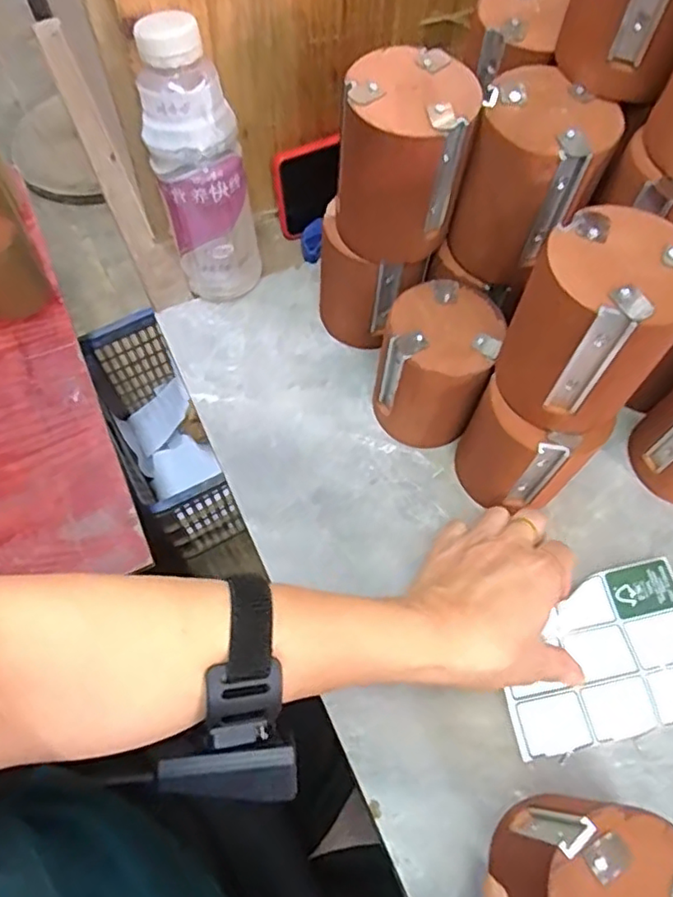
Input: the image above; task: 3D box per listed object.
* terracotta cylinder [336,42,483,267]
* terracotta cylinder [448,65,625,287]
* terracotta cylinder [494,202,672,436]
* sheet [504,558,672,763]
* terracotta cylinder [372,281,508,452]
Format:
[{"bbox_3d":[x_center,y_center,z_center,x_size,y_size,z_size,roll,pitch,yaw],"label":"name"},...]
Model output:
[{"bbox_3d":[0.041,-0.180,0.391,0.072,0.097,0.077,8,65,2],"label":"terracotta cylinder"},{"bbox_3d":[0.120,-0.163,0.390,0.077,0.101,0.075,1,65,-1],"label":"terracotta cylinder"},{"bbox_3d":[0.141,-0.066,0.341,0.080,0.096,0.077,28,67,11],"label":"terracotta cylinder"},{"bbox_3d":[0.173,0.138,0.410,0.136,0.006,0.098,-13,67,-5],"label":"sheet"},{"bbox_3d":[0.069,-0.055,0.448,0.074,0.102,0.083,20,64,8],"label":"terracotta cylinder"}]

